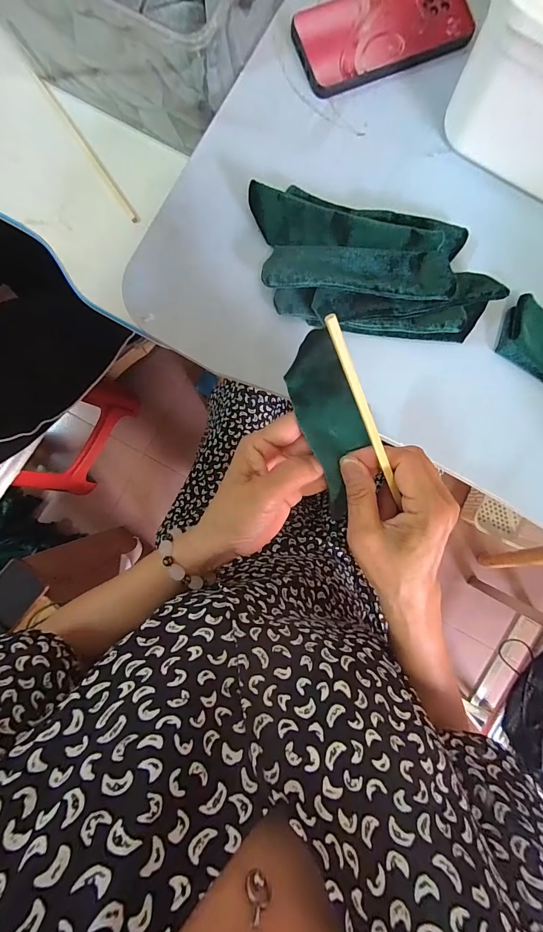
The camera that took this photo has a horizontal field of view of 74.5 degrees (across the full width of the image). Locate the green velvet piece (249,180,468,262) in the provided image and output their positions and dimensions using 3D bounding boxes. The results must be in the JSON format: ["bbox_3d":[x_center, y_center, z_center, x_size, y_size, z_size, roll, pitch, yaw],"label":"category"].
[{"bbox_3d":[0.083,-0.230,0.335,0.203,0.026,0.054,3,88,2],"label":"green velvet piece"}]

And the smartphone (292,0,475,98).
[{"bbox_3d":[0.105,-0.417,0.338,0.161,0.011,0.081,-19,88,1],"label":"smartphone"}]

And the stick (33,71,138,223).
[{"bbox_3d":[-0.214,-0.368,0.413,0.009,0.013,0.200,-34,87,0],"label":"stick"}]

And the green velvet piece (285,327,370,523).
[{"bbox_3d":[0.045,-0.026,0.266,0.047,0.008,0.139,-14,111,1],"label":"green velvet piece"}]

